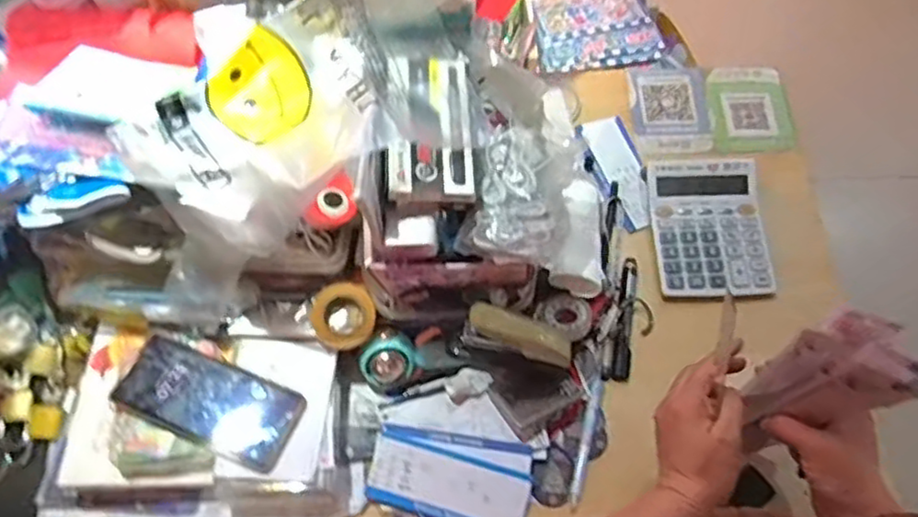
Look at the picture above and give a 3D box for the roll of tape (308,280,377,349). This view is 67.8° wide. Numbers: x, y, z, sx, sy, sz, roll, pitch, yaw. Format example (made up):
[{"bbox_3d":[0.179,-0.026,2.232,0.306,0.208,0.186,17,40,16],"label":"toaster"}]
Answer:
[{"bbox_3d":[-0.111,0.054,0.662,0.063,0.021,0.063,2,79,-10],"label":"roll of tape"}]

